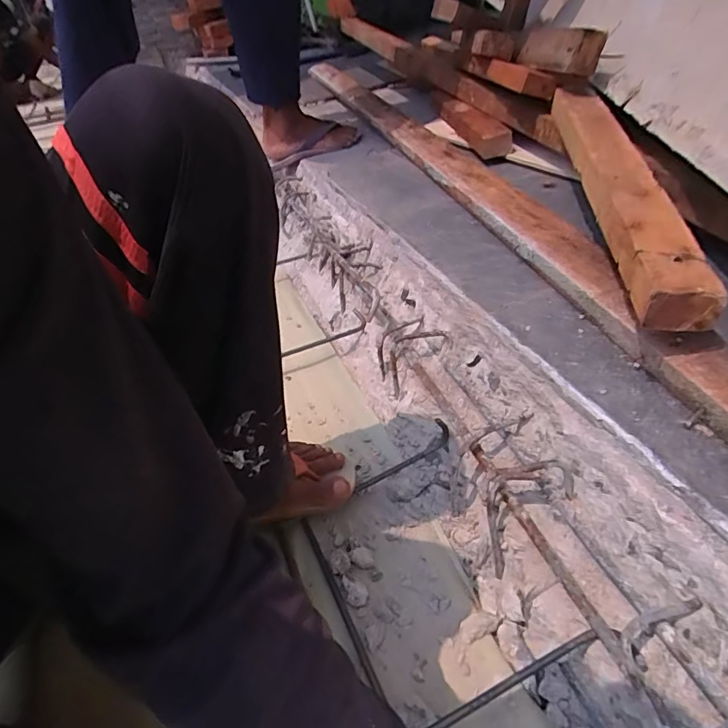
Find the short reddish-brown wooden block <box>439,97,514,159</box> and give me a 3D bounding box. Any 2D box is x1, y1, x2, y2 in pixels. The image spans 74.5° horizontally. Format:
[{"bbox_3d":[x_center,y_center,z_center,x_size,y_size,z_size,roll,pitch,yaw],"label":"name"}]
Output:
[{"bbox_3d":[0.198,-0.466,0.925,0.056,0.060,0.255,-18,52,-15],"label":"short reddish-brown wooden block"}]

